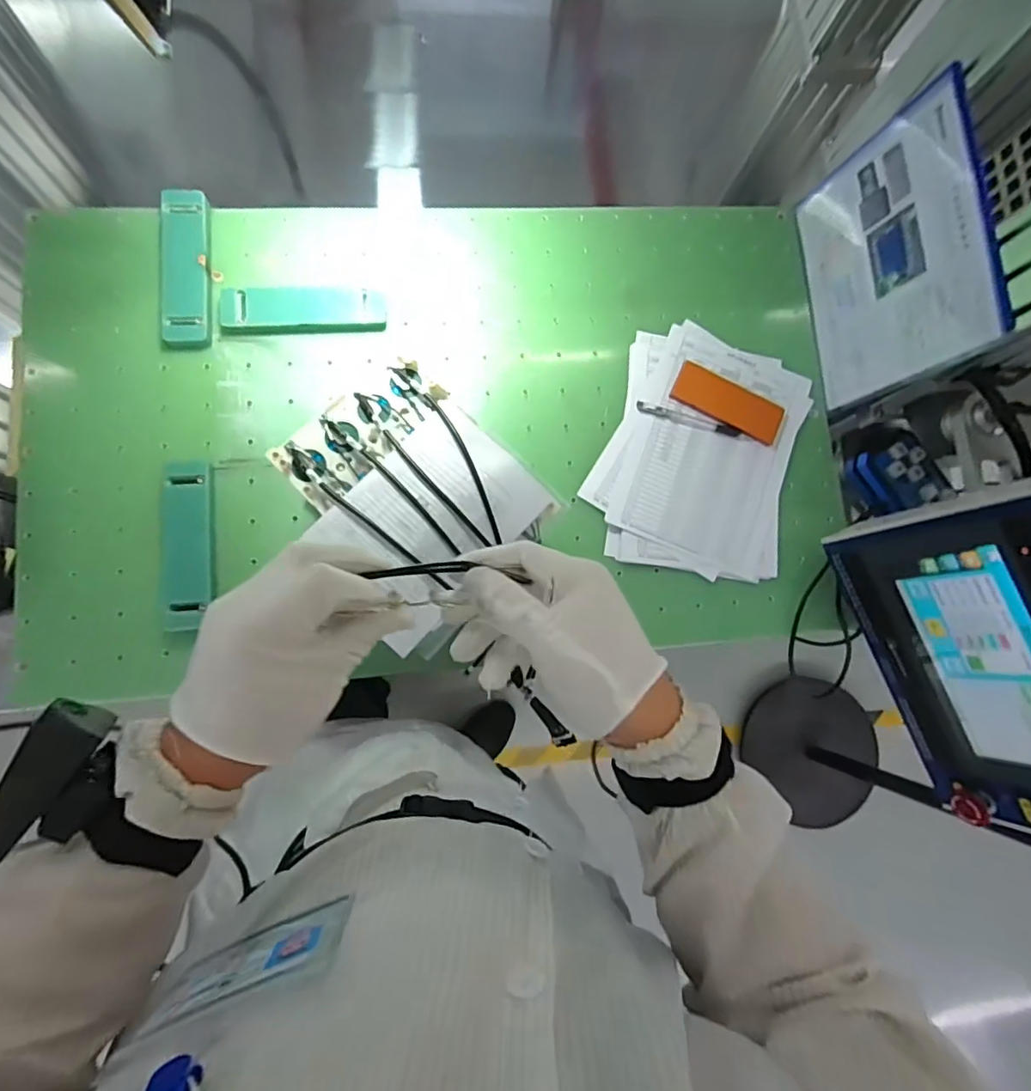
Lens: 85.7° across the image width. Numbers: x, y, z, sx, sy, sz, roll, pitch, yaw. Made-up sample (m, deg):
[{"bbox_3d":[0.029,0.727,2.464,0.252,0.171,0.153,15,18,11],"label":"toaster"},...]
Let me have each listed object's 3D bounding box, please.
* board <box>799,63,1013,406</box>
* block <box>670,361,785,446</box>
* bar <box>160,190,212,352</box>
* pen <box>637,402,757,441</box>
[{"bbox_3d":[0.461,-0.359,0.691,0.019,0.231,0.306,-6,84,-18],"label":"board"},{"bbox_3d":[0.284,-0.191,0.738,0.148,0.014,0.061,28,81,-2],"label":"block"},{"bbox_3d":[-0.409,-0.345,0.693,0.056,0.023,0.199,-2,84,-6],"label":"bar"},{"bbox_3d":[0.238,-0.164,0.734,0.159,0.011,0.014,16,82,-4],"label":"pen"}]

